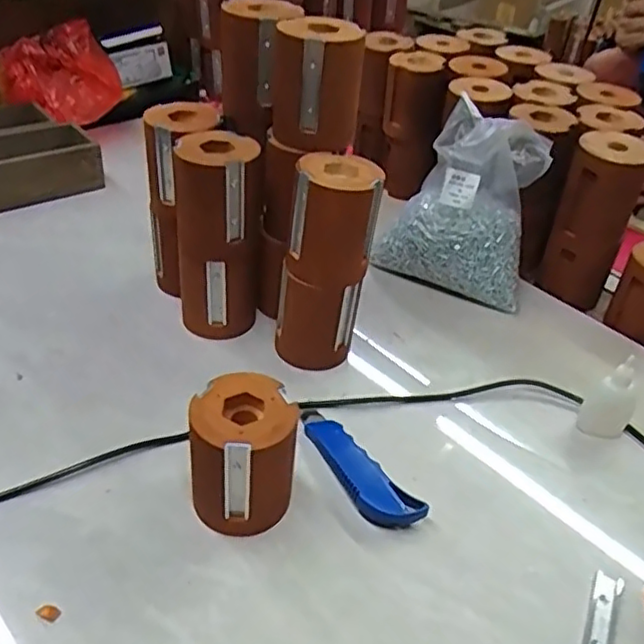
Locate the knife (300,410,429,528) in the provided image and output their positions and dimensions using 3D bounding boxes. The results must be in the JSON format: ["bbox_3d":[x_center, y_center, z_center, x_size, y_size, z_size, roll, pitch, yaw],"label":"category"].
[{"bbox_3d":[0.024,0.122,0.559,0.040,0.019,0.148,-24,46,-31],"label":"knife"}]

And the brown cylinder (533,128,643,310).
[{"bbox_3d":[0.310,-0.116,0.758,0.078,0.193,0.067,18,40,17],"label":"brown cylinder"}]

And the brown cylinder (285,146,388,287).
[{"bbox_3d":[0.010,-0.096,0.608,0.081,0.103,0.076,5,38,1],"label":"brown cylinder"}]

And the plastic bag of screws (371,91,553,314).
[{"bbox_3d":[0.178,-0.143,0.780,0.167,0.176,0.136,21,41,20],"label":"plastic bag of screws"}]

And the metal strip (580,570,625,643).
[{"bbox_3d":[0.203,0.217,0.476,0.022,0.004,0.084,20,41,19],"label":"metal strip"}]

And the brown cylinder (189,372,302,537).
[{"bbox_3d":[-0.060,0.102,0.507,0.083,0.102,0.080,2,38,-3],"label":"brown cylinder"}]

